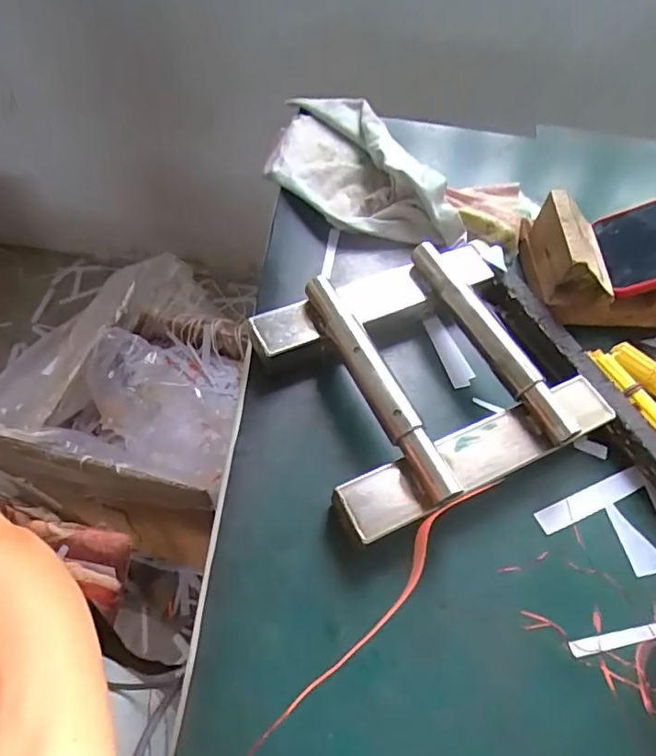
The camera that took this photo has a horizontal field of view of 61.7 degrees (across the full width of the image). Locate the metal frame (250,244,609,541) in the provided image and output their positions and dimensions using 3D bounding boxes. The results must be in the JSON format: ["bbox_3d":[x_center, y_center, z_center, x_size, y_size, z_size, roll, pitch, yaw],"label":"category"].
[{"bbox_3d":[0.073,-0.011,0.388,0.210,0.048,0.180,-21,62,-18],"label":"metal frame"}]

